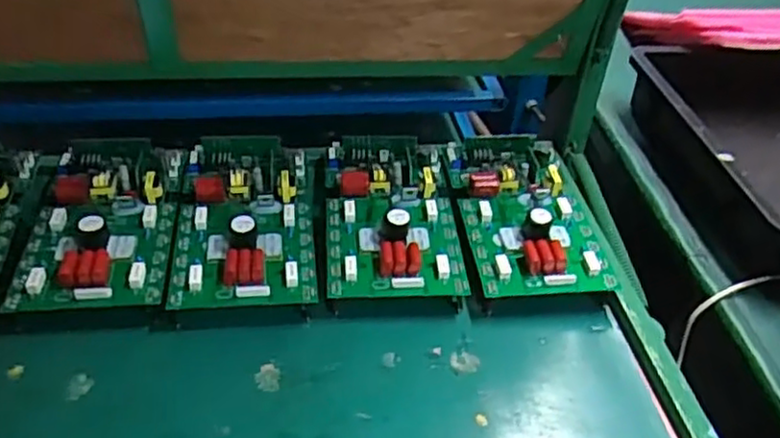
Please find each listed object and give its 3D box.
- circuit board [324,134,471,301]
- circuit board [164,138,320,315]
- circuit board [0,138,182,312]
[{"bbox_3d":[0.000,-0.004,0.686,0.126,0.052,0.213,-1,40,-6],"label":"circuit board"},{"bbox_3d":[-0.135,-0.011,0.650,0.122,0.036,0.206,-2,41,-8],"label":"circuit board"},{"bbox_3d":[-0.271,-0.005,0.643,0.137,0.032,0.214,-3,41,-9],"label":"circuit board"}]

